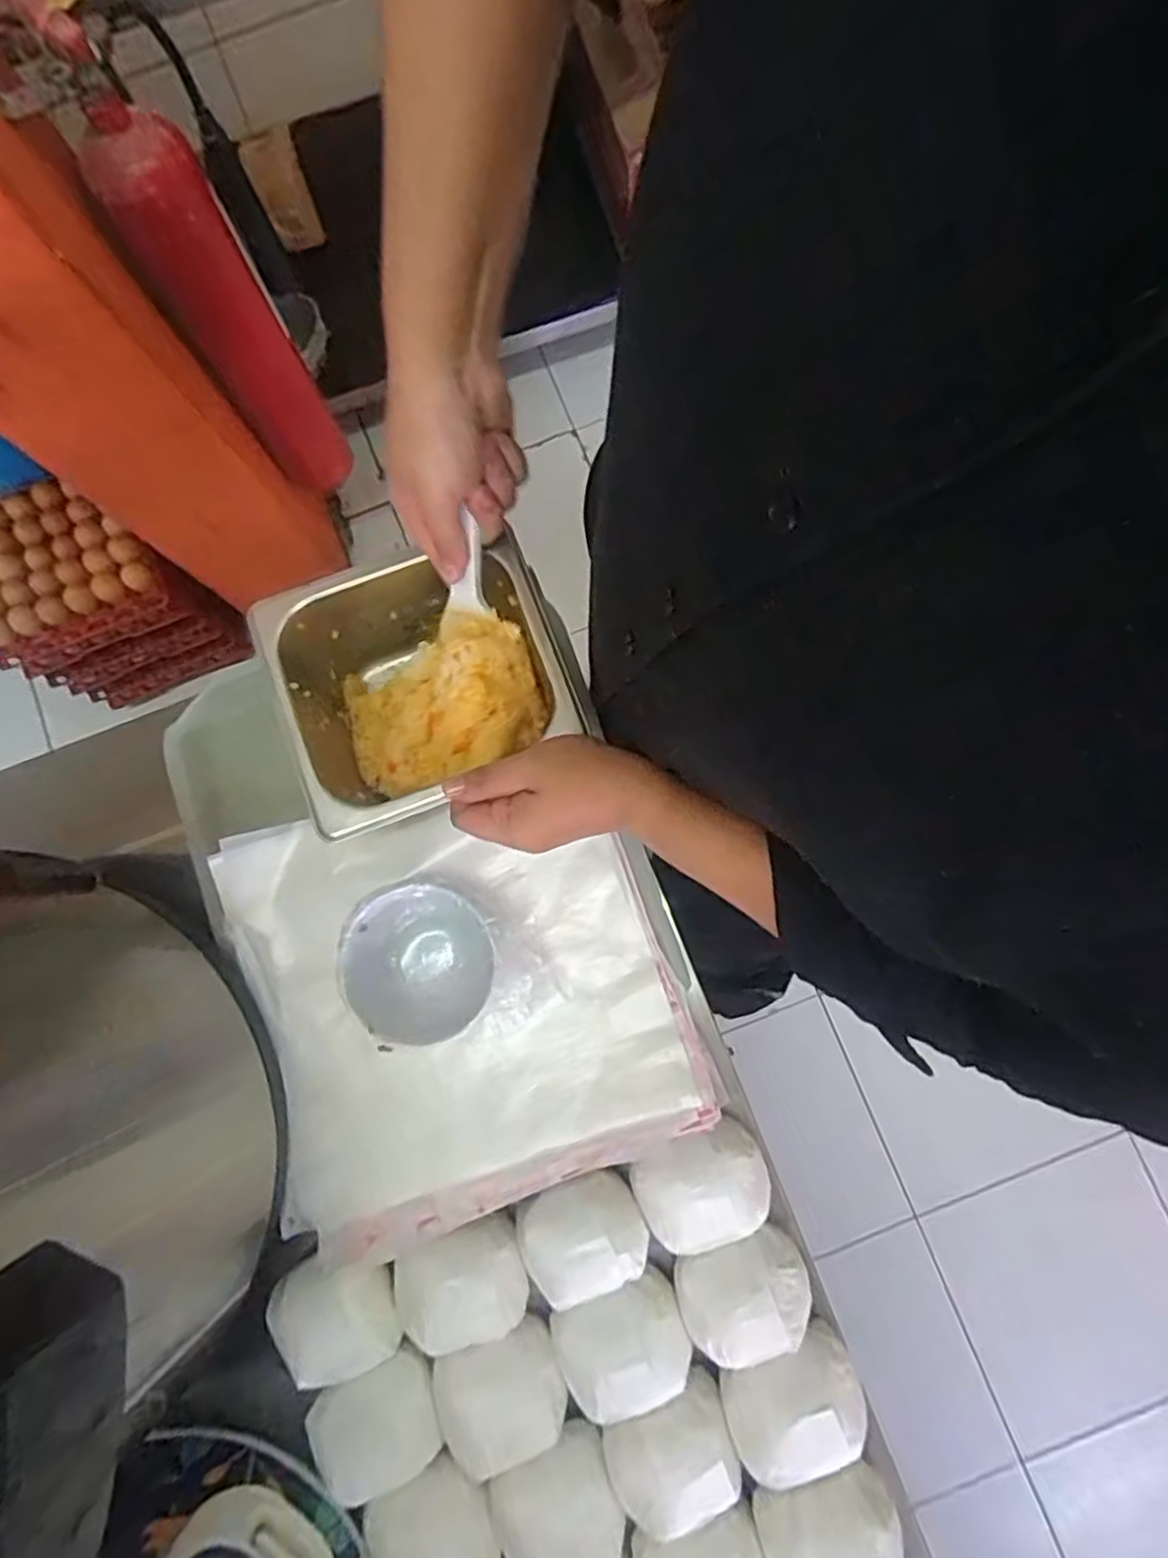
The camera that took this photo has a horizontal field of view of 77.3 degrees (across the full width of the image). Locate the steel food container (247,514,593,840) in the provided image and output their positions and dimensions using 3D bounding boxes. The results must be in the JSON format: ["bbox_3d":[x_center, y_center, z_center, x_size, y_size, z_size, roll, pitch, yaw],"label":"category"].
[{"bbox_3d":[-0.104,-0.061,0.489,0.162,0.094,0.135,-28,80,-5],"label":"steel food container"}]

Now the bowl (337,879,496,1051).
[{"bbox_3d":[-0.106,0.119,0.482,0.095,0.051,0.098,0,80,3],"label":"bowl"}]

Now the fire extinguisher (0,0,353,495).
[{"bbox_3d":[-0.438,-0.600,0.893,0.160,0.598,0.157,-23,80,-1],"label":"fire extinguisher"}]

